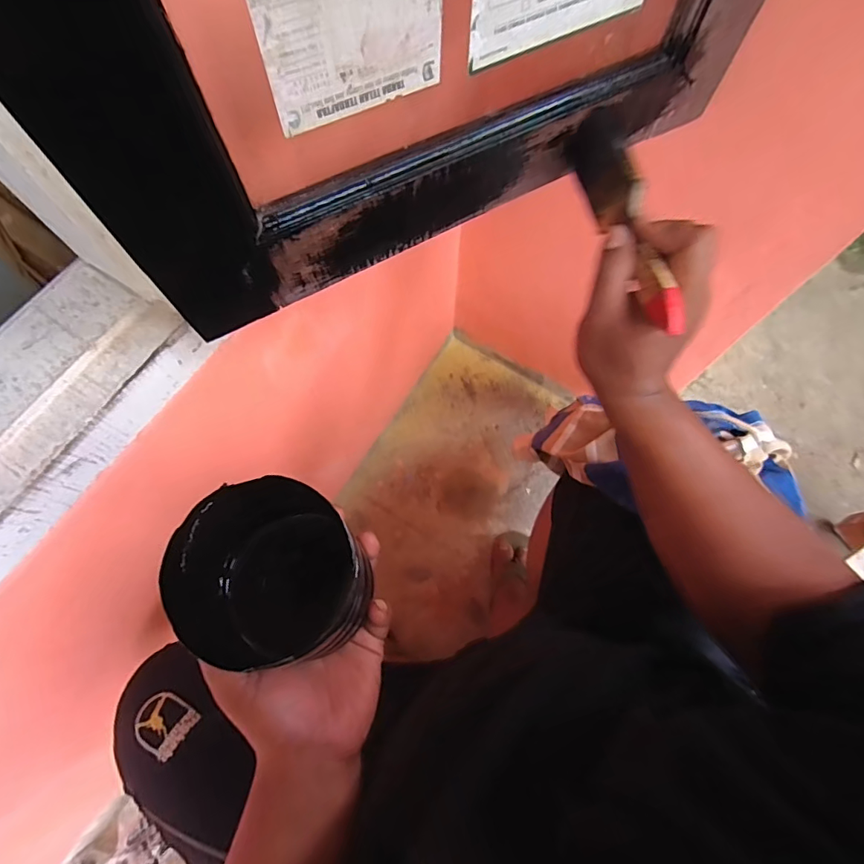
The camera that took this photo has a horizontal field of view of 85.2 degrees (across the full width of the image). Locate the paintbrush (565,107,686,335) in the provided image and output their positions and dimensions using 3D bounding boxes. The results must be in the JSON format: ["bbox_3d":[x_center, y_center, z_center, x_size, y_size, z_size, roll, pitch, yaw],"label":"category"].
[{"bbox_3d":[0.127,-0.142,0.314,0.012,0.044,0.170,-4,70,-22],"label":"paintbrush"}]

